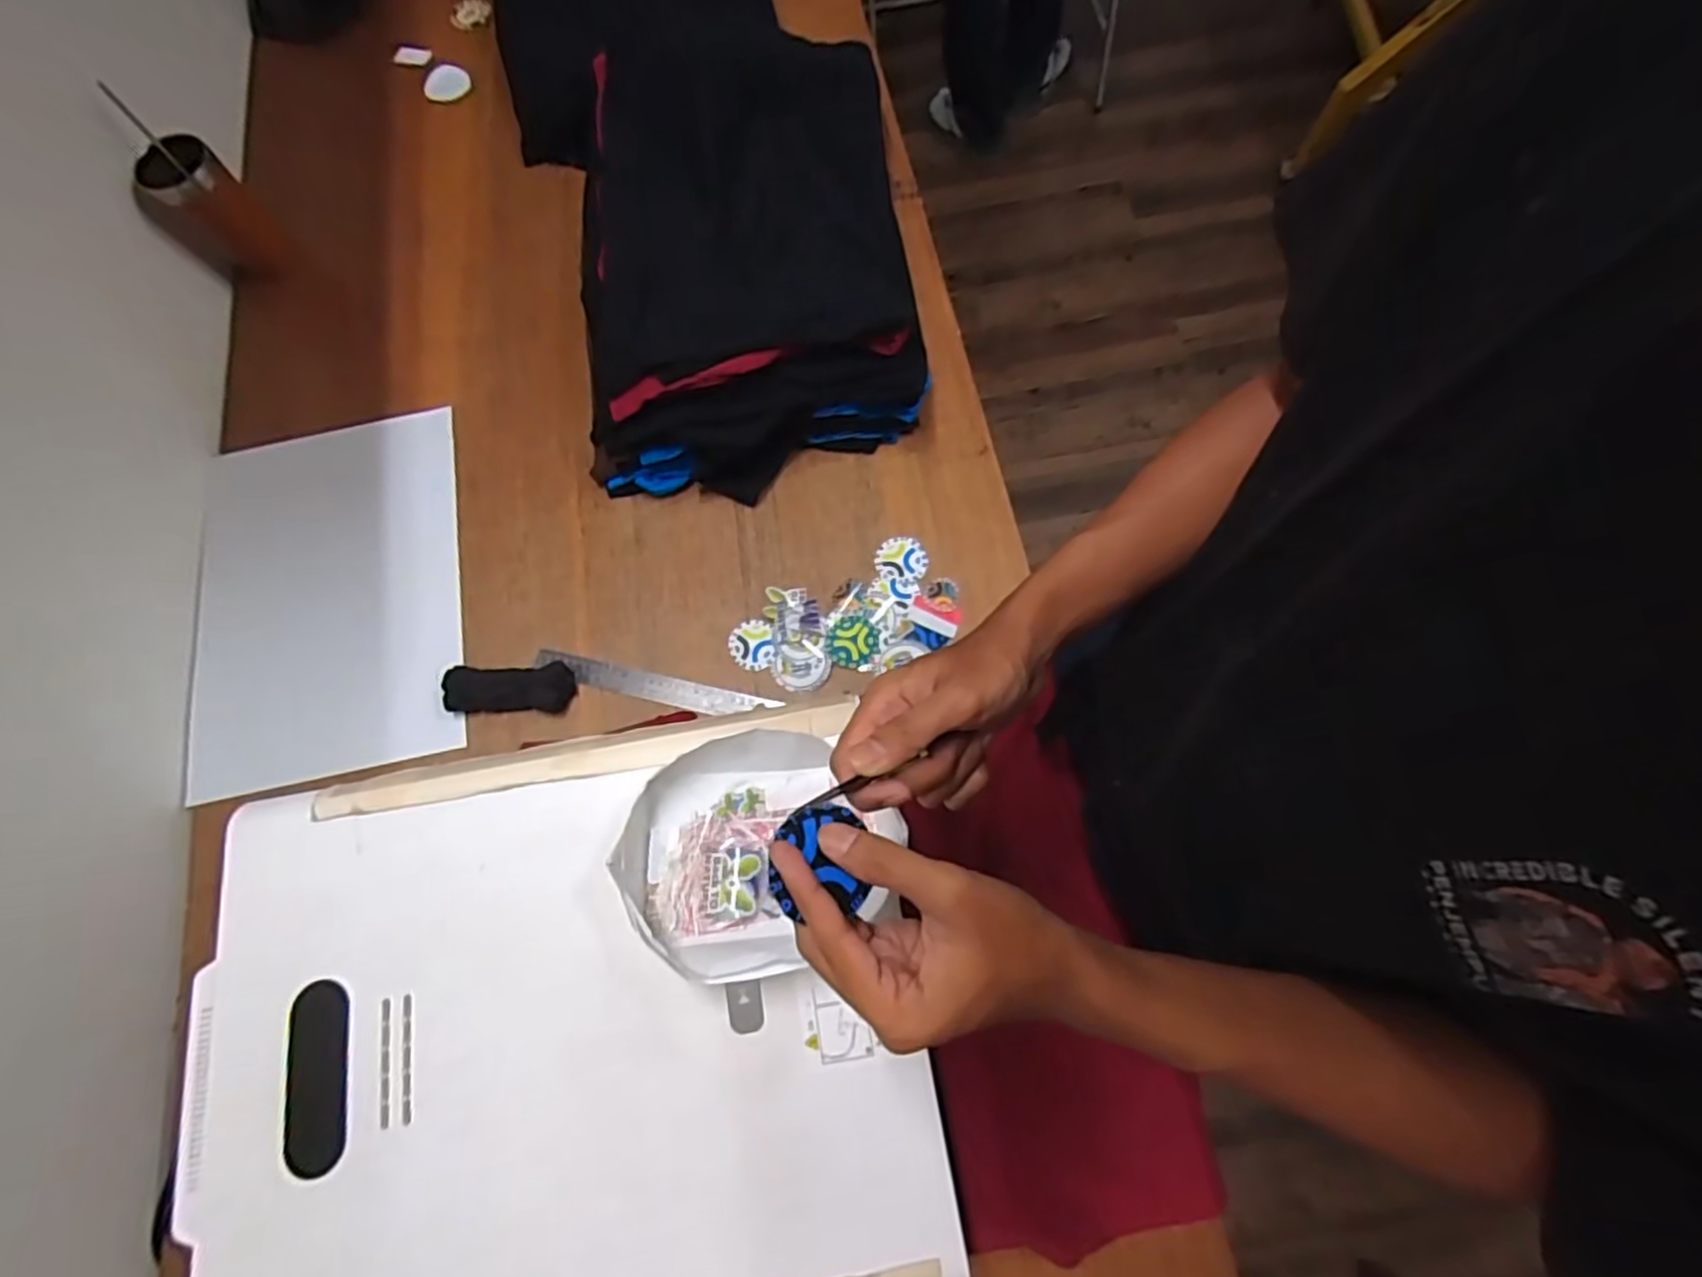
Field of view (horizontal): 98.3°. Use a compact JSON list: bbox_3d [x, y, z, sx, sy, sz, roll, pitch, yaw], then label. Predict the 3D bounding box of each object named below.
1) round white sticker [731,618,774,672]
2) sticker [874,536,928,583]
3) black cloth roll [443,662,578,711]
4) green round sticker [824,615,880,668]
[{"bbox_3d":[-0.104,0.007,0.777,0.046,0.004,0.053,-7,71,0],"label":"round white sticker"},{"bbox_3d":[0.054,-0.084,0.790,0.055,0.004,0.051,0,74,1],"label":"sticker"},{"bbox_3d":[-0.353,0.050,0.764,0.129,0.029,0.046,-4,71,1],"label":"black cloth roll"},{"bbox_3d":[0.001,0.003,0.761,0.055,0.004,0.055,-1,72,3],"label":"green round sticker"}]

